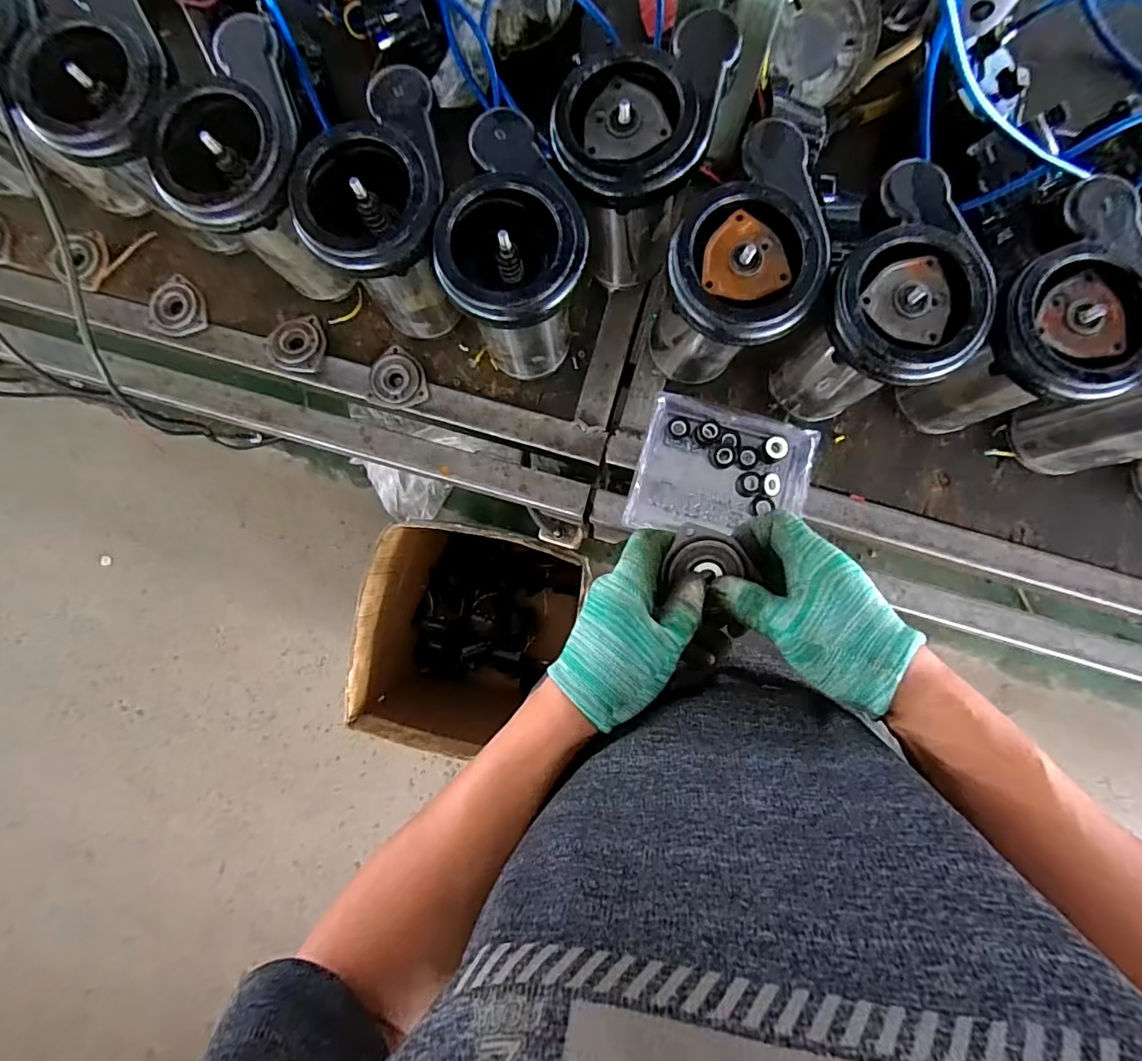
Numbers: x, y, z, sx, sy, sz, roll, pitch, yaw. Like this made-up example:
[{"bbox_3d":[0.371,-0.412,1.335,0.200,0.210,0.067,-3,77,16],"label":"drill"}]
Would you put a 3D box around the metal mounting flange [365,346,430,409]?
[{"bbox_3d":[-0.195,-0.168,0.596,0.063,0.014,0.064,-12,83,1],"label":"metal mounting flange"}]

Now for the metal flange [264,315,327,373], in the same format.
[{"bbox_3d":[-0.309,-0.212,0.606,0.067,0.011,0.066,0,83,2],"label":"metal flange"}]

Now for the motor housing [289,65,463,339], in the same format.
[{"bbox_3d":[-0.164,-0.286,0.521,0.120,0.190,0.168,-8,88,2],"label":"motor housing"}]

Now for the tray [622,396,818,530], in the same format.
[{"bbox_3d":[0.158,-0.059,0.563,0.171,0.032,0.134,13,84,4],"label":"tray"}]

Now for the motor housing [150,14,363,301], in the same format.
[{"bbox_3d":[-0.280,-0.309,0.525,0.135,0.191,0.194,-16,83,0],"label":"motor housing"}]

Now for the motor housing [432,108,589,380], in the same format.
[{"bbox_3d":[-0.043,-0.247,0.511,0.116,0.189,0.167,-1,88,2],"label":"motor housing"}]

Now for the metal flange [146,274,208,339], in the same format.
[{"bbox_3d":[-0.446,-0.250,0.610,0.060,0.019,0.066,0,83,2],"label":"metal flange"}]

